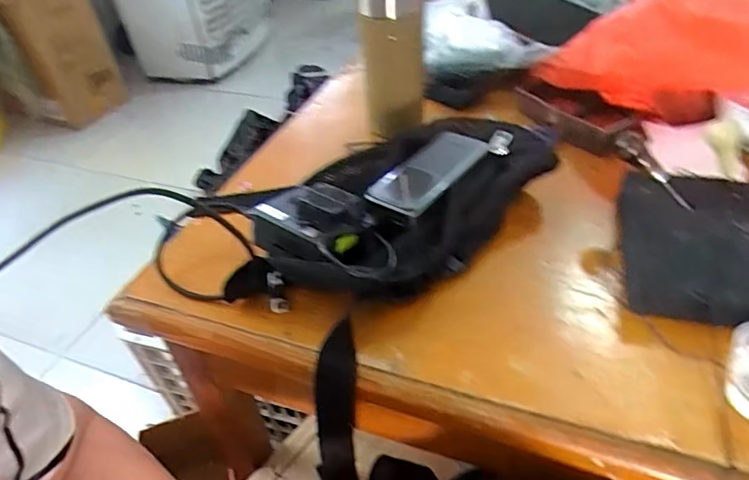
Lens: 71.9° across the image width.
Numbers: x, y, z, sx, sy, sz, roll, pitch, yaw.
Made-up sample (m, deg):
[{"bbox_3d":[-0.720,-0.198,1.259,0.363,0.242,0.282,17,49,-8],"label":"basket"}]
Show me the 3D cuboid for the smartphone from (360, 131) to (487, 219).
[{"bbox_3d":[0.048,-0.062,0.454,0.056,0.008,0.116,23,49,28],"label":"smartphone"}]

